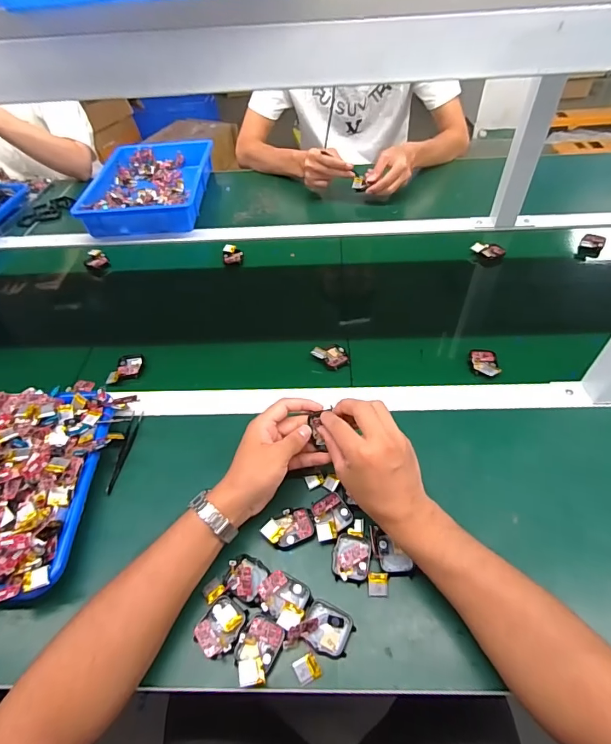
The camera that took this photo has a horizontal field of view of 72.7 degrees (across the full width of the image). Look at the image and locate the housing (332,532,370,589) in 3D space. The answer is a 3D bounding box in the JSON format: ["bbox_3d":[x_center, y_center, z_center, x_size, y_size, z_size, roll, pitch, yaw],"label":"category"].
[{"bbox_3d":[0.048,0.195,0.435,0.037,0.016,0.046,8,51,10],"label":"housing"}]

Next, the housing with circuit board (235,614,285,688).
[{"bbox_3d":[-0.044,0.255,0.382,0.037,0.010,0.055,19,54,18],"label":"housing with circuit board"}]

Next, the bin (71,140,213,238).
[{"bbox_3d":[-0.358,-0.433,0.983,0.244,0.077,0.353,-2,50,2],"label":"bin"}]

